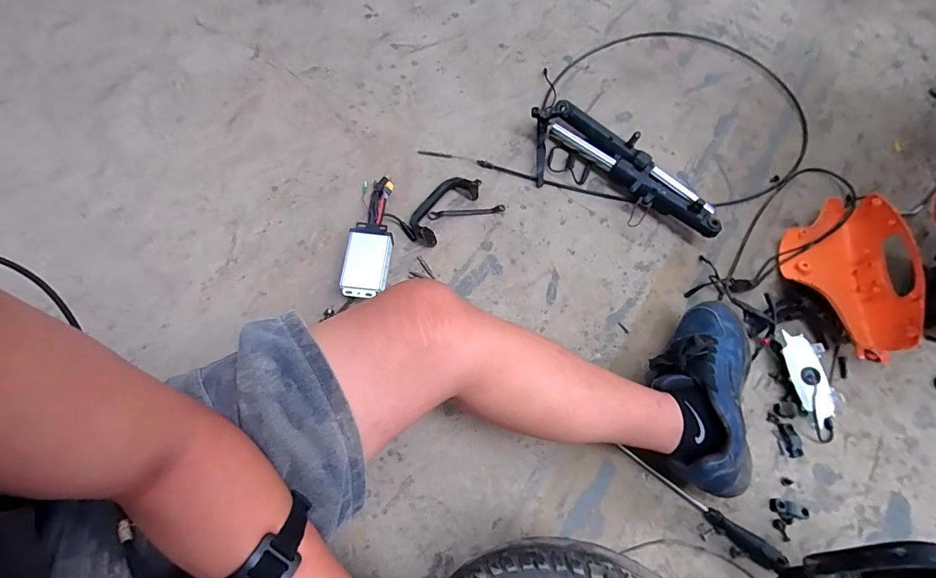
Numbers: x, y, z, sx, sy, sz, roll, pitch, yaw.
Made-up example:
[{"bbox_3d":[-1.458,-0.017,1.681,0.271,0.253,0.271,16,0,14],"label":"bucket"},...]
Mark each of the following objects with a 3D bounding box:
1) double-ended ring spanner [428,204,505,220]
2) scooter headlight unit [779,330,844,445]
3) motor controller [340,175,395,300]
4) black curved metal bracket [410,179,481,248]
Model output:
[{"bbox_3d":[-0.002,-0.139,0.748,0.138,0.011,0.017,-8,68,-6],"label":"double-ended ring spanner"},{"bbox_3d":[0.551,0.154,0.664,0.063,0.035,0.172,-4,68,-5],"label":"scooter headlight unit"},{"bbox_3d":[-0.163,-0.091,0.700,0.069,0.033,0.228,5,68,-1],"label":"motor controller"},{"bbox_3d":[-0.046,-0.147,0.735,0.067,0.033,0.153,35,70,11],"label":"black curved metal bracket"}]

